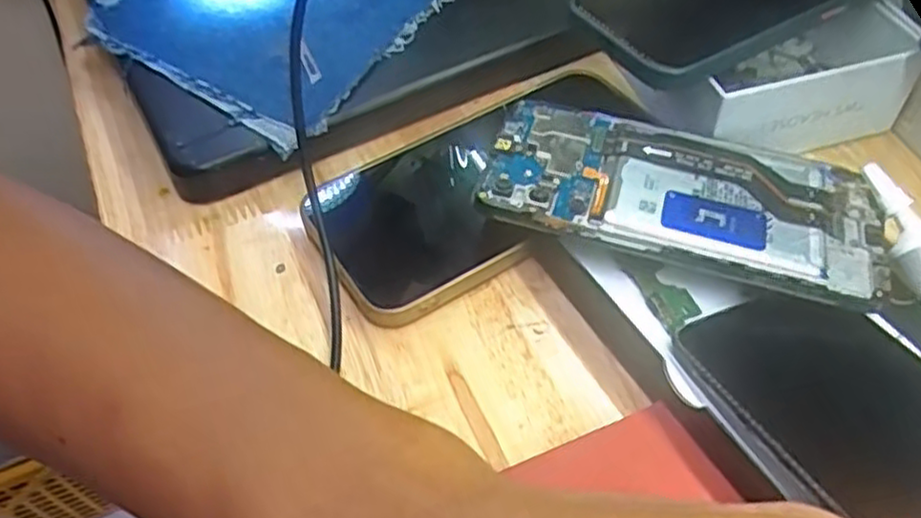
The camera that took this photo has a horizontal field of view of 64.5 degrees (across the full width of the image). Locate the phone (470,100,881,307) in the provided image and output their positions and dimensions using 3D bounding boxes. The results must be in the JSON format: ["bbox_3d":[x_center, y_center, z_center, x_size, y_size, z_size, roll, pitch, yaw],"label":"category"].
[{"bbox_3d":[0.088,-0.025,0.288,0.150,0.010,0.068,15,53,7],"label":"phone"}]

